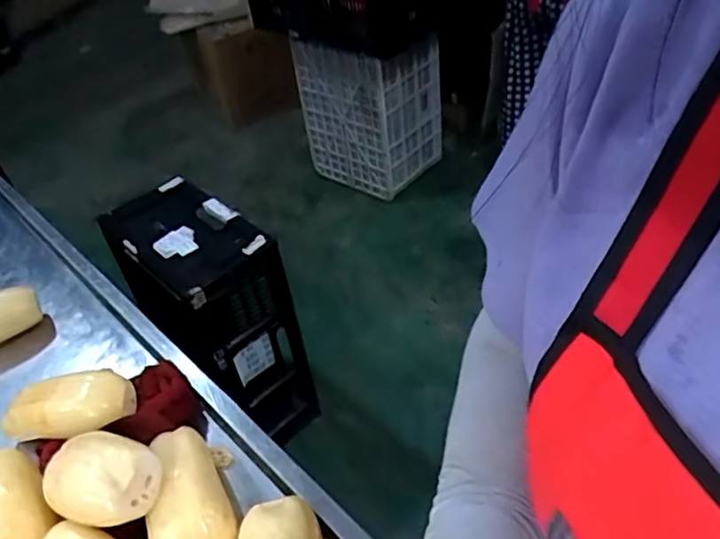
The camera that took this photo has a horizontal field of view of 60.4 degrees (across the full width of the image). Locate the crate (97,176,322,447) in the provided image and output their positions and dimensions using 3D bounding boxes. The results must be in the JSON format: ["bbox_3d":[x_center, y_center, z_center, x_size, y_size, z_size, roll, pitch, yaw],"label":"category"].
[{"bbox_3d":[-0.371,0.121,1.507,0.439,0.559,0.279,29,54,34],"label":"crate"}]

